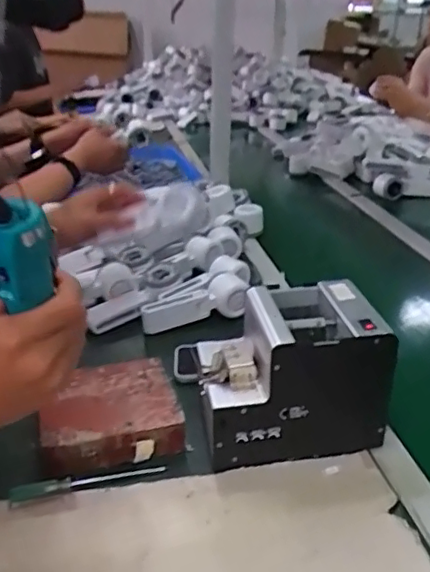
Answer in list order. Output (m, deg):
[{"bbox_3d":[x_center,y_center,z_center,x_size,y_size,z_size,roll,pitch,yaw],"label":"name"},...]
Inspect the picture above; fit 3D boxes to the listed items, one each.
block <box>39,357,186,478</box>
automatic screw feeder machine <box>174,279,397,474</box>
[{"bbox_3d":[-0.118,0.140,0.647,0.148,0.048,0.129,-7,26,-18],"label":"block"},{"bbox_3d":[0.079,0.092,0.631,0.182,0.160,0.121,-2,25,-8],"label":"automatic screw feeder machine"}]

